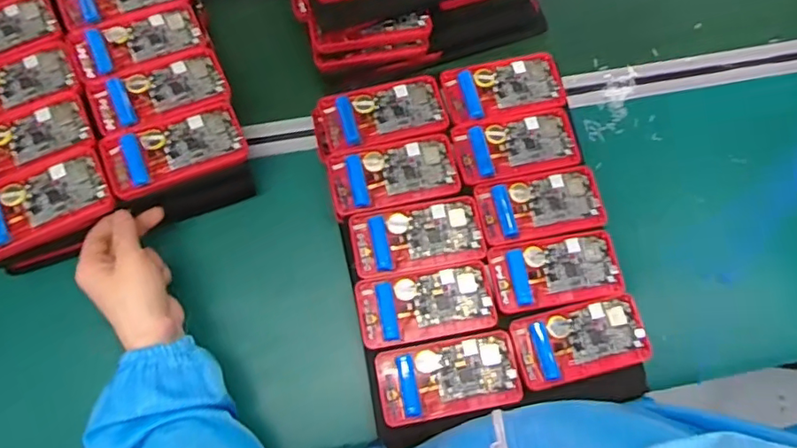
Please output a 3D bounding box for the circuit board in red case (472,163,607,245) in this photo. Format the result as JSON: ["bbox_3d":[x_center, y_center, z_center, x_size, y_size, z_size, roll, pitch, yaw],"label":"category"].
[{"bbox_3d":[0.138,-0.019,0.531,0.121,0.011,0.063,-12,73,-5],"label":"circuit board in red case"}]

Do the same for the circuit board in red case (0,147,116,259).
[{"bbox_3d":[-0.316,-0.016,0.479,0.126,0.019,0.075,-29,76,-9],"label":"circuit board in red case"}]

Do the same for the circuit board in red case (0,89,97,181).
[{"bbox_3d":[-0.343,-0.077,0.496,0.124,0.020,0.064,-31,76,-10],"label":"circuit board in red case"}]

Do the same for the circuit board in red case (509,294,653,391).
[{"bbox_3d":[0.166,0.106,0.496,0.121,0.014,0.063,-13,74,-5],"label":"circuit board in red case"}]

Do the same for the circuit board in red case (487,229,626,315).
[{"bbox_3d":[0.148,0.044,0.514,0.122,0.012,0.064,-10,73,-4],"label":"circuit board in red case"}]

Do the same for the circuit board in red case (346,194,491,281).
[{"bbox_3d":[0.018,0.012,0.517,0.122,0.014,0.062,-12,74,-5],"label":"circuit board in red case"}]

